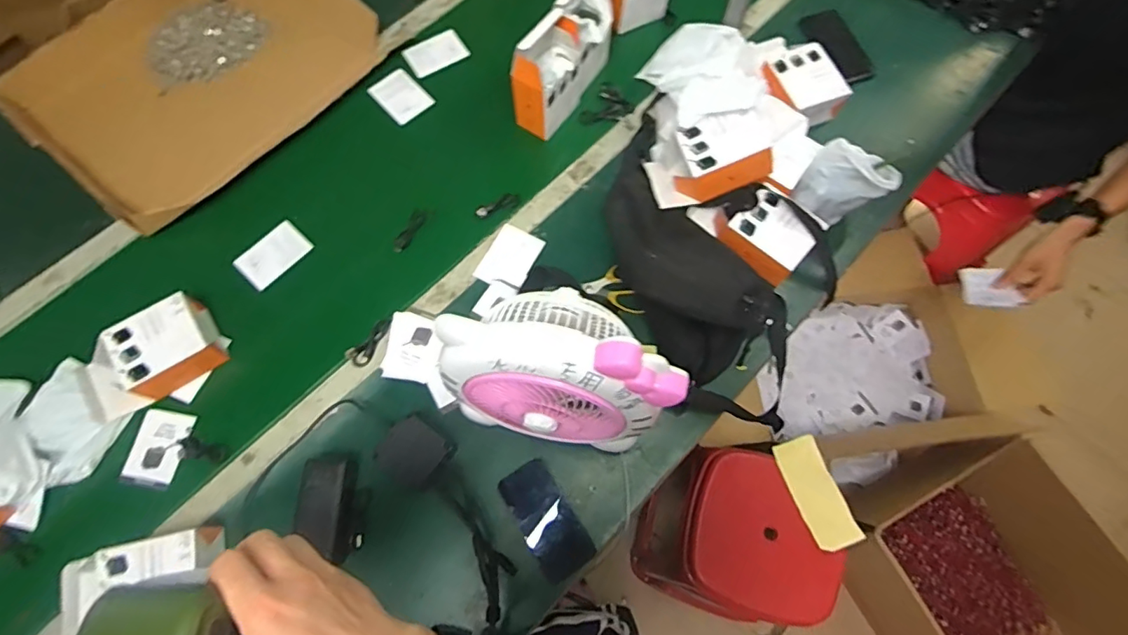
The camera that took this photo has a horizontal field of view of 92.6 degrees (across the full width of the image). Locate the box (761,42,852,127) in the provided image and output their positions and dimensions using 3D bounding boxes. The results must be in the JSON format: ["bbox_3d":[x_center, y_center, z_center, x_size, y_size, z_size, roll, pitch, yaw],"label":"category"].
[{"bbox_3d":[0.389,-0.378,0.901,0.117,0.078,0.133,-25,71,-9],"label":"box"}]

